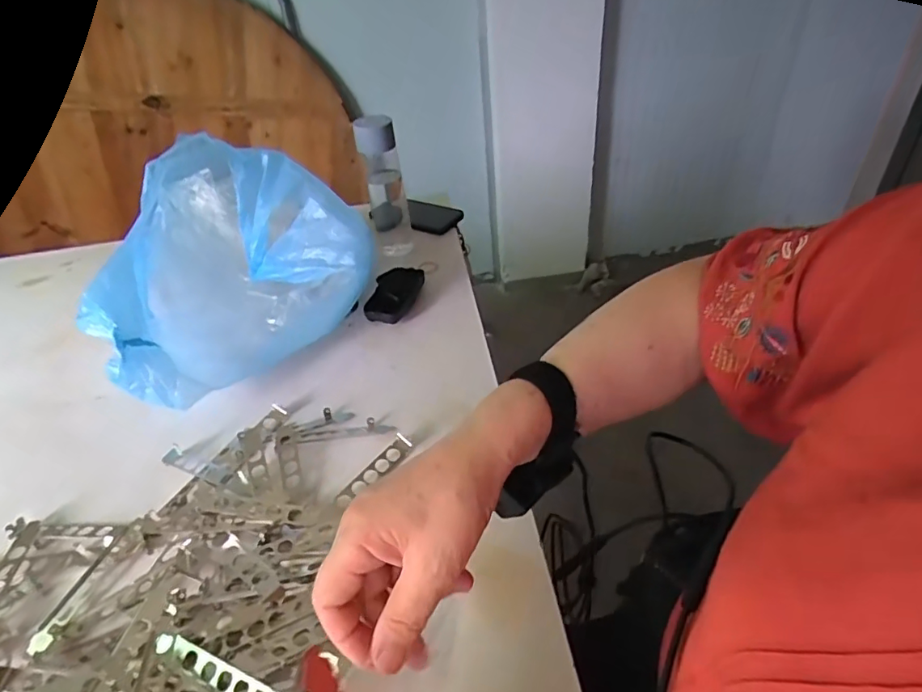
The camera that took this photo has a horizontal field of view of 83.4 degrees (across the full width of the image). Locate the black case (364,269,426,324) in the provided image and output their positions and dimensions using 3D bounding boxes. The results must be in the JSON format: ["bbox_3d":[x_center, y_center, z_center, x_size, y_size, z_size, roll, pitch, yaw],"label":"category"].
[{"bbox_3d":[-0.090,-0.073,0.701,0.053,0.034,0.104,8,41,16],"label":"black case"}]

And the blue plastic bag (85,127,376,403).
[{"bbox_3d":[-0.296,-0.095,0.622,0.277,0.210,0.259,-30,45,-27],"label":"blue plastic bag"}]

